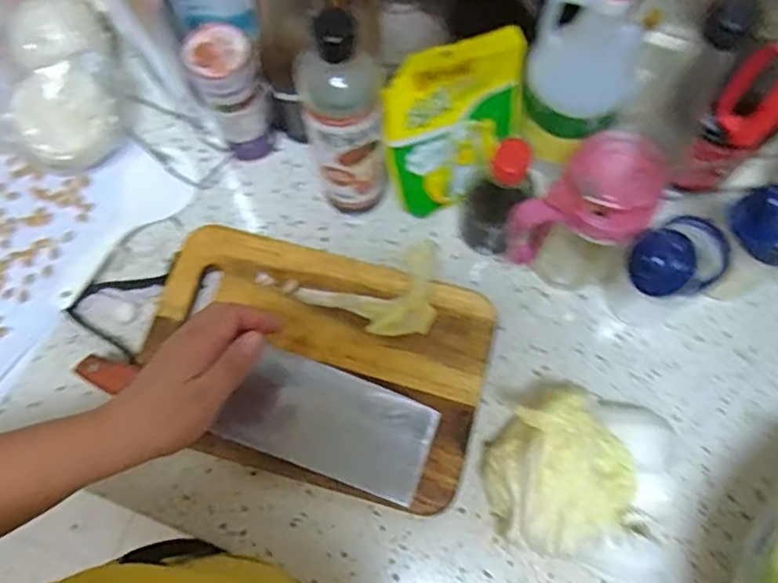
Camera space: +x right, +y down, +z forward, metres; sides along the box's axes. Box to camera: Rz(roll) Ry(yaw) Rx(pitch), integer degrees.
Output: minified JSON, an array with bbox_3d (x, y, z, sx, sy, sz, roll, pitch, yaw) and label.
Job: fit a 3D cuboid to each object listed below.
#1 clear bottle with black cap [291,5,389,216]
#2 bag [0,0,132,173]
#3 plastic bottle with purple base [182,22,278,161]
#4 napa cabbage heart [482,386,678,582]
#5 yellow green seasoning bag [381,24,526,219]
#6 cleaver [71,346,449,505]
[{"bbox_3d":[-0.037,-0.131,0.510,0.068,0.226,0.053,-9,72,-3],"label":"clear bottle with black cap"},{"bbox_3d":[-0.339,-0.212,0.600,0.159,0.106,0.179,-6,72,-2],"label":"bag"},{"bbox_3d":[-0.143,-0.177,0.570,0.056,0.132,0.057,-29,74,-9],"label":"plastic bottle with purple base"},{"bbox_3d":[0.159,0.146,0.489,0.152,0.097,0.128,16,73,5],"label":"napa cabbage heart"},{"bbox_3d":[0.062,-0.151,0.559,0.144,0.160,0.045,-27,46,-11],"label":"yellow green seasoning bag"},{"bbox_3d":[-0.109,0.097,0.537,0.294,0.030,0.091,15,72,3],"label":"cleaver"}]

